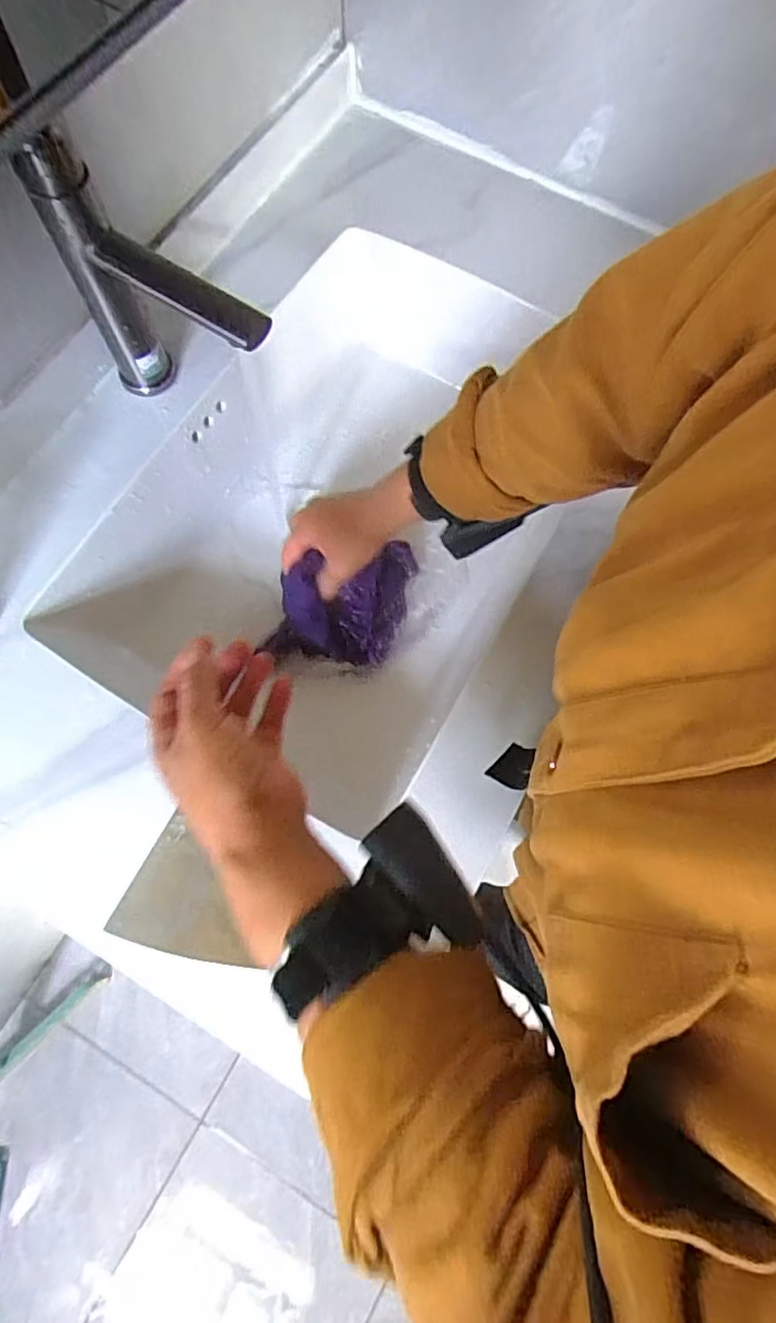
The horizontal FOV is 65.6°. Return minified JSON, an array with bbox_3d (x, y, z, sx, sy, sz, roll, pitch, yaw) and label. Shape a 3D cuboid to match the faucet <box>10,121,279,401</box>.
[{"bbox_3d":[-0.166,-0.263,0.445,0.142,0.189,0.046,25,74,5],"label":"faucet"}]

